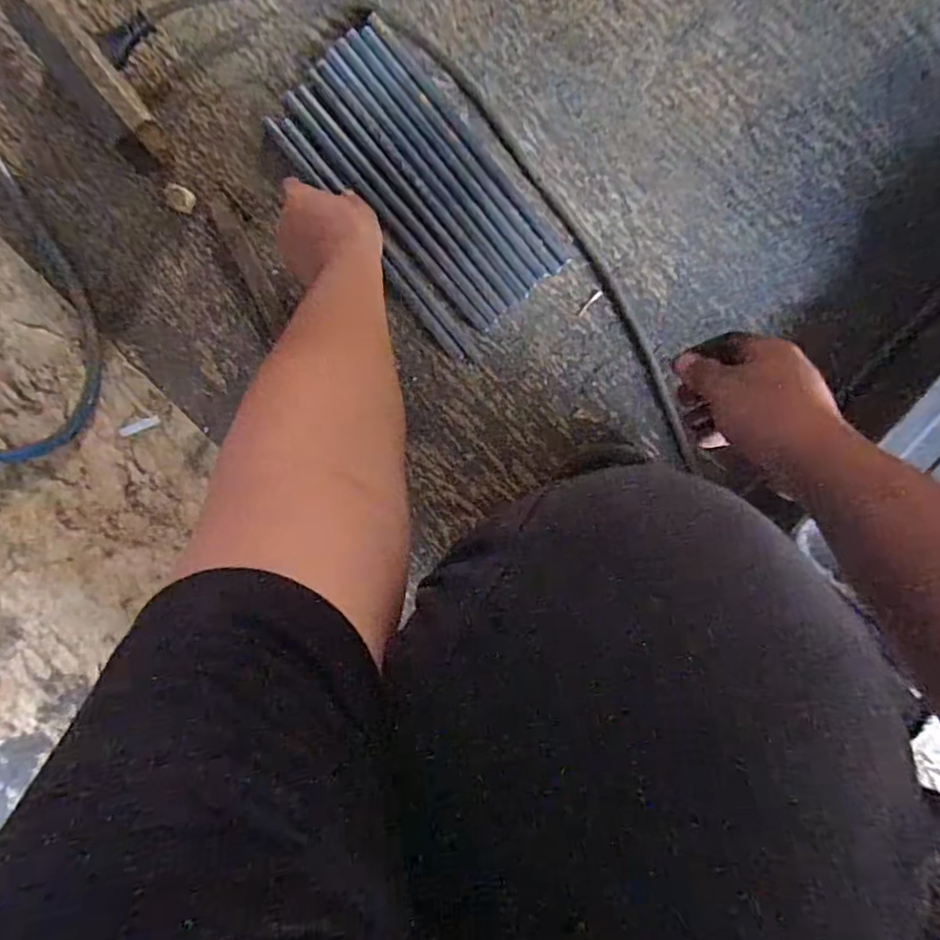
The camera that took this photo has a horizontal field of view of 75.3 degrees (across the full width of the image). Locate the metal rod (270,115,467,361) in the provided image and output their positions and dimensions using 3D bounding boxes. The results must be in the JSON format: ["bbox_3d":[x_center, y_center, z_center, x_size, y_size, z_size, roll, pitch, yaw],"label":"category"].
[{"bbox_3d":[-0.094,-0.210,0.555,0.012,0.006,0.269,-40,95,2],"label":"metal rod"}]

